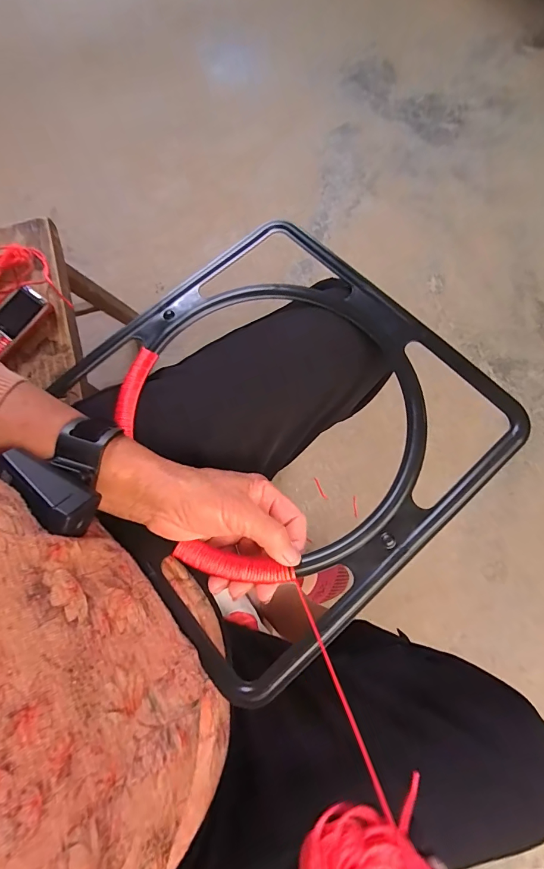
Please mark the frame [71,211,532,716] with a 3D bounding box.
[{"bbox_3d":[-0.001,-0.010,0.351,0.318,0.027,0.315,-41,73,-8],"label":"frame"}]

